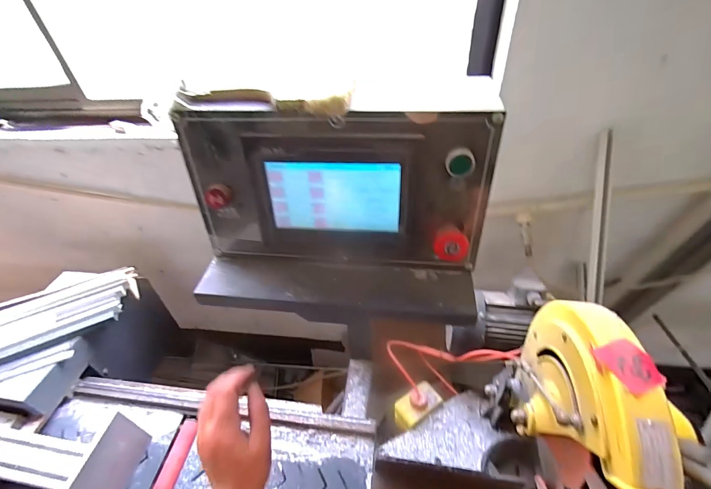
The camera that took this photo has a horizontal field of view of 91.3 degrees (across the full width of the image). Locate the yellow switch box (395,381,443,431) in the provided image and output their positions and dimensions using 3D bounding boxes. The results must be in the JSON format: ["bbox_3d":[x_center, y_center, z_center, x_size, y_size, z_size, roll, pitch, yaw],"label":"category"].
[{"bbox_3d":[0.139,0.359,0.783,0.105,0.055,0.059,-28,48,-23],"label":"yellow switch box"}]

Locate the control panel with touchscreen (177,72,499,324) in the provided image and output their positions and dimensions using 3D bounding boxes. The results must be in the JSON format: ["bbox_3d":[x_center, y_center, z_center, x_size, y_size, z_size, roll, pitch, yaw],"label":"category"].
[{"bbox_3d":[-0.028,-0.035,0.403,0.347,0.246,0.114,3,44,8],"label":"control panel with touchscreen"}]

